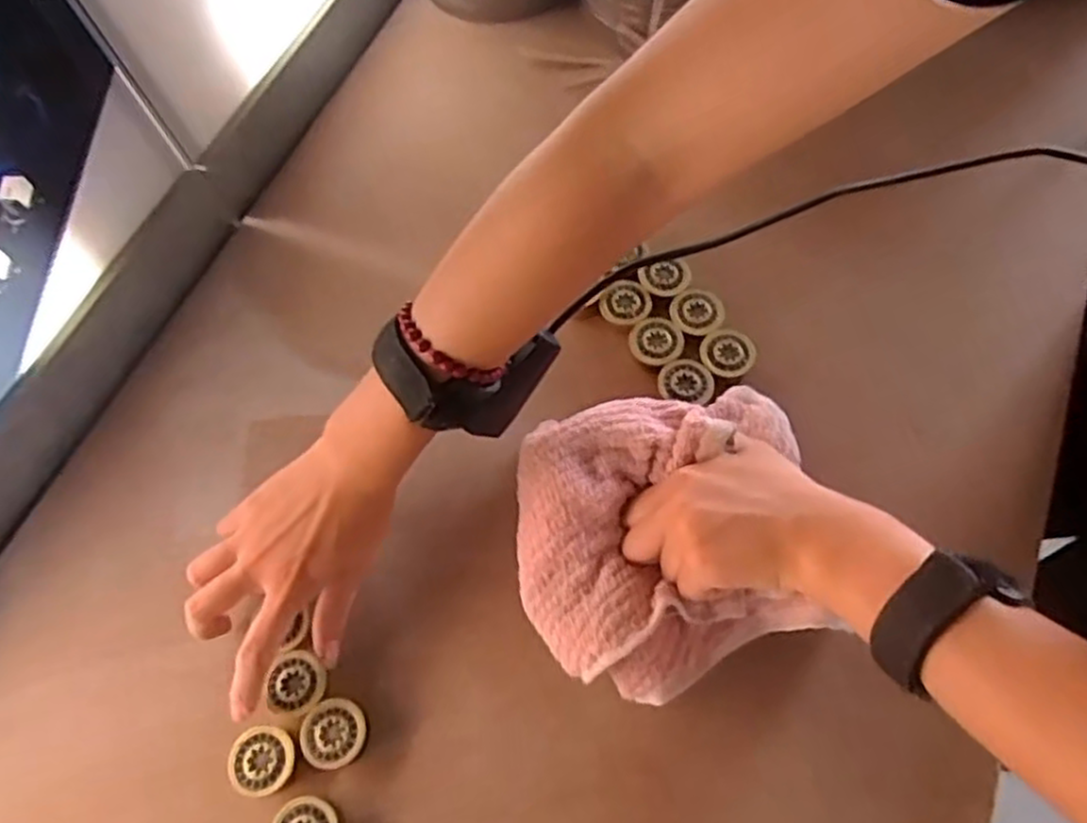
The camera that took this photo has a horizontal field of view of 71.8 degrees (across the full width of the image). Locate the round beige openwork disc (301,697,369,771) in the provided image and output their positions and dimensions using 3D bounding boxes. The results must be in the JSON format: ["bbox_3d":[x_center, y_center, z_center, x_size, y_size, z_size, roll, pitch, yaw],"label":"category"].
[{"bbox_3d":[-0.112,0.172,0.400,0.034,0.010,0.033,-14,64,-4],"label":"round beige openwork disc"}]

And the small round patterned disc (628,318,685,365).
[{"bbox_3d":[0.073,-0.046,0.487,0.033,0.006,0.033,-1,64,3],"label":"small round patterned disc"}]

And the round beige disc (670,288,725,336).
[{"bbox_3d":[0.101,-0.065,0.493,0.034,0.009,0.031,-1,64,3],"label":"round beige disc"}]

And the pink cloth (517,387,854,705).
[{"bbox_3d":[0.067,0.063,0.409,0.160,0.050,0.159,-9,64,-1],"label":"pink cloth"}]

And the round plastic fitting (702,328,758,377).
[{"bbox_3d":[0.118,-0.034,0.489,0.034,0.023,0.033,18,66,11],"label":"round plastic fitting"}]

